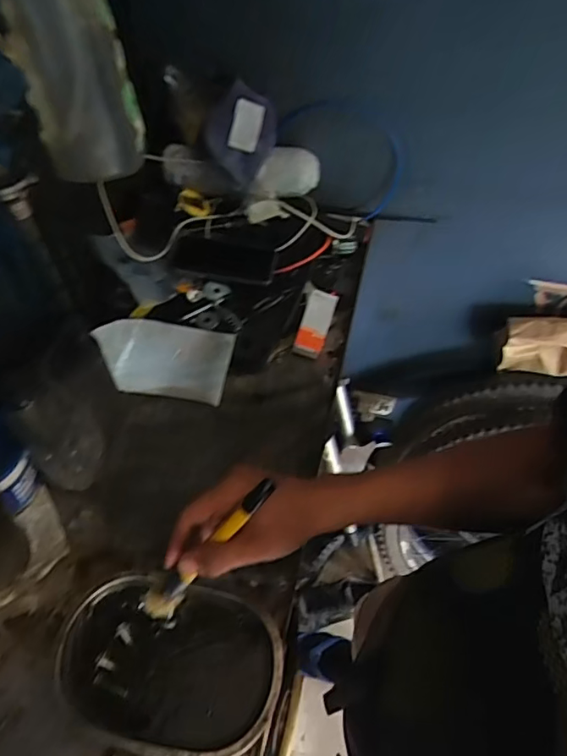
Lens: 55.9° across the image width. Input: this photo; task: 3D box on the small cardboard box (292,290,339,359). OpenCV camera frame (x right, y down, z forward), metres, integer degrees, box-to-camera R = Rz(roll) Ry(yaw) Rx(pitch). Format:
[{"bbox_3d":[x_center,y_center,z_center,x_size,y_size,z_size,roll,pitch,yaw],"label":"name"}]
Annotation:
[{"bbox_3d":[0.050,-0.084,0.805,0.041,0.031,0.105,18,72,9],"label":"small cardboard box"}]

